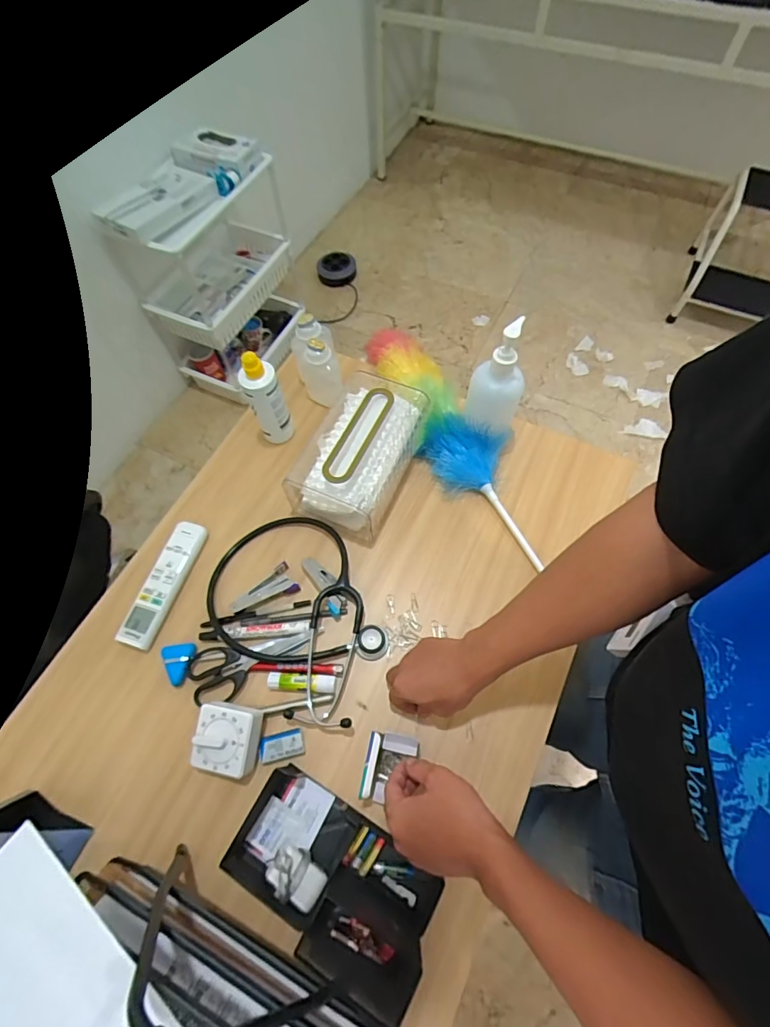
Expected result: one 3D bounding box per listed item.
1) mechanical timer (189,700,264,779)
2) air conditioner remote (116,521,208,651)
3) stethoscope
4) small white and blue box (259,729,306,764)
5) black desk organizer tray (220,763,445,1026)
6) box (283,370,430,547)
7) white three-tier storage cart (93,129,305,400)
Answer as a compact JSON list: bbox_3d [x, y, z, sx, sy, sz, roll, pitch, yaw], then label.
[{"bbox_3d":[-0.180,0.259,0.545,0.078,0.045,0.071,10,65,6],"label":"mechanical timer"},{"bbox_3d":[-0.302,0.093,0.645,0.048,0.014,0.176,16,66,9],"label":"air conditioner remote"},{"bbox_3d":[-0.106,0.121,0.617,0.285,0.030,0.197,41,72,18],"label":"stethoscope"},{"bbox_3d":[-0.122,0.274,0.557,0.051,0.010,0.029,-12,65,-4],"label":"small white and blue box"},{"bbox_3d":[-0.059,0.387,0.490,0.226,0.038,0.139,27,68,13],"label":"black desk organizer tray"},{"bbox_3d":[-0.037,-0.087,0.682,0.147,0.083,0.216,26,68,13],"label":"box"},{"bbox_3d":[-0.509,-0.749,1.499,0.331,0.612,0.470,17,66,9],"label":"white three-tier storage cart"}]

